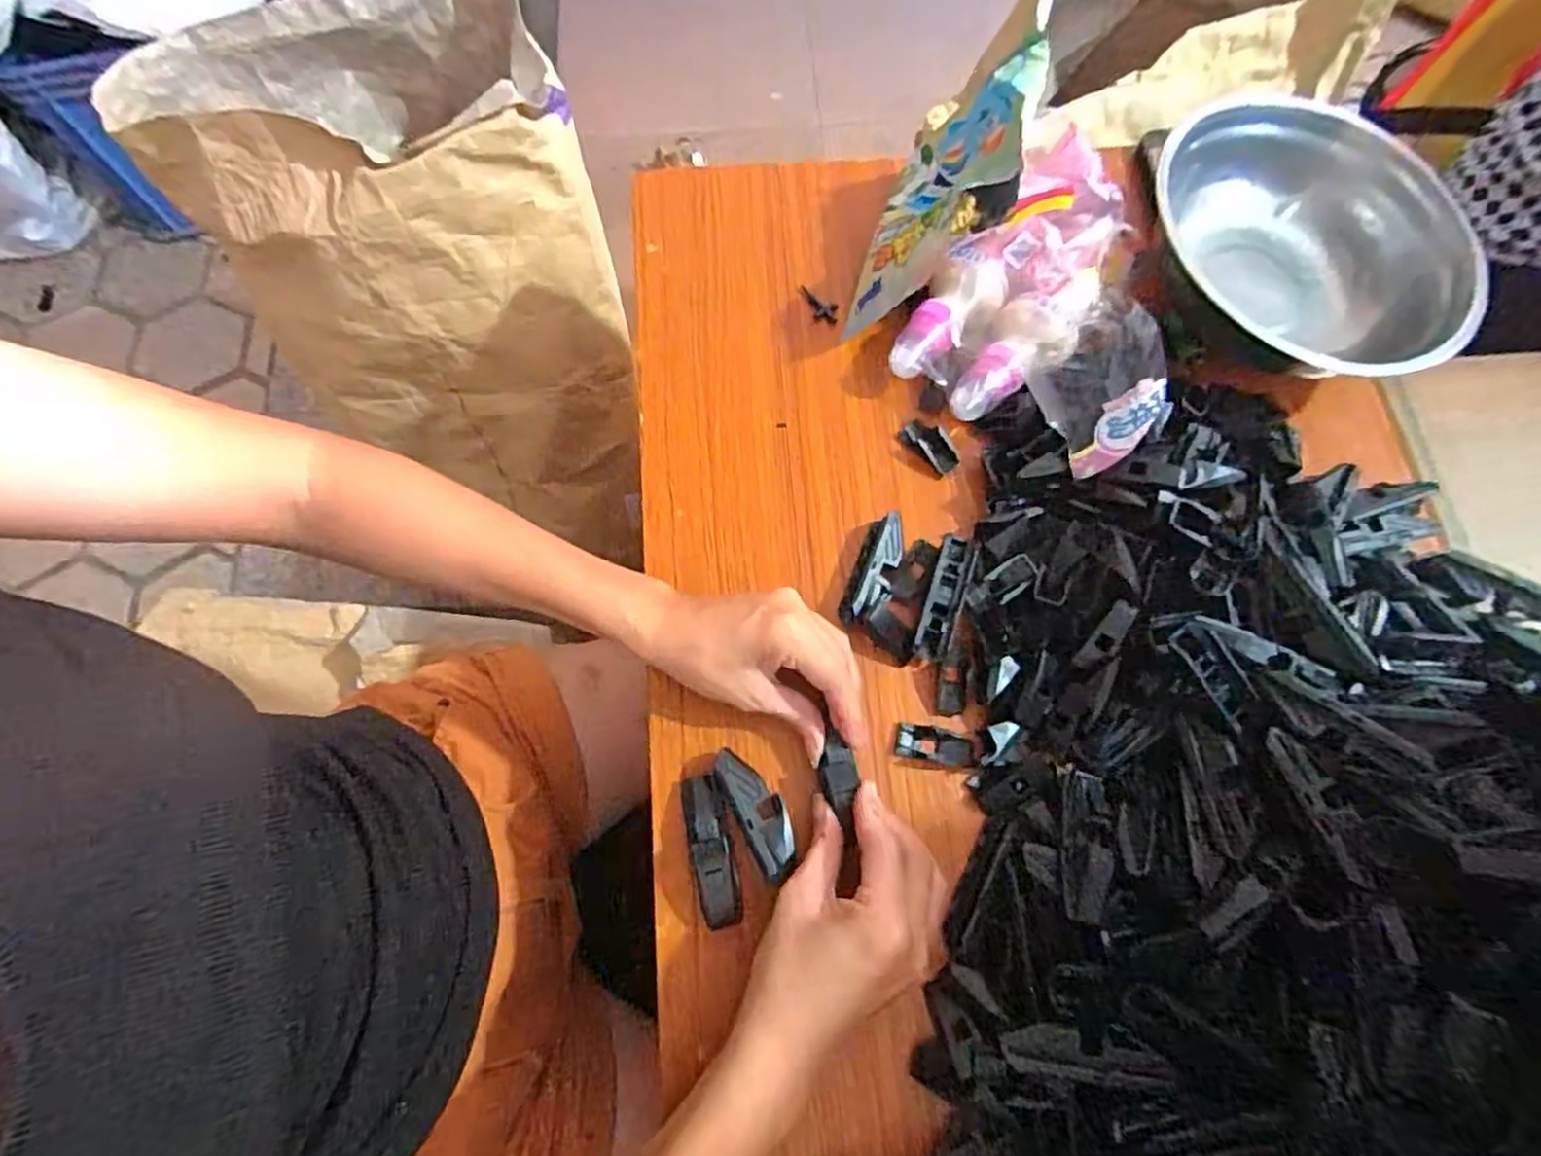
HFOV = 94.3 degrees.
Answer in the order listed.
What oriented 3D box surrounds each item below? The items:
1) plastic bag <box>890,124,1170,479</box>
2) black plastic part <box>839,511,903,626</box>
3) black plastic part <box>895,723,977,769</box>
[{"bbox_3d":[0.181,-0.160,0.436,0.154,0.081,0.173,37,74,11],"label":"plastic bag"},{"bbox_3d":[0.060,-0.003,0.415,0.024,0.025,0.069,19,72,6],"label":"black plastic part"},{"bbox_3d":[0.091,0.092,0.392,0.042,0.007,0.018,11,71,3],"label":"black plastic part"}]

